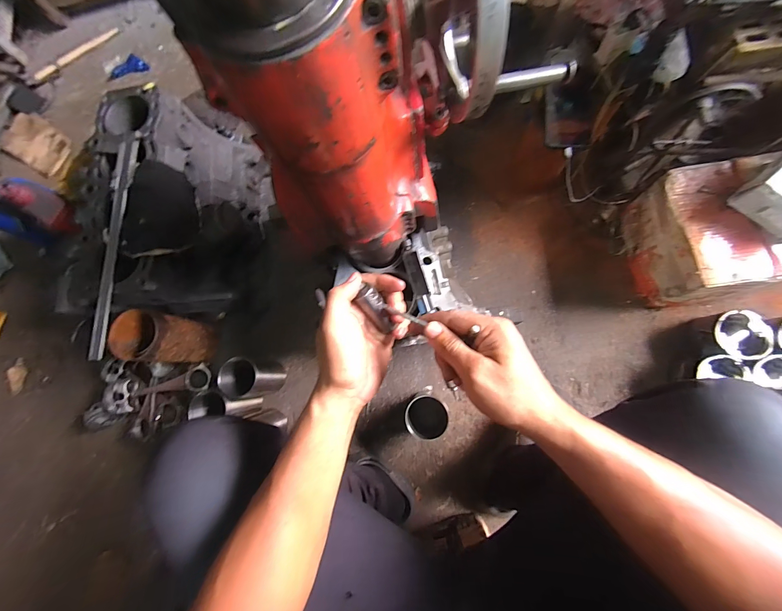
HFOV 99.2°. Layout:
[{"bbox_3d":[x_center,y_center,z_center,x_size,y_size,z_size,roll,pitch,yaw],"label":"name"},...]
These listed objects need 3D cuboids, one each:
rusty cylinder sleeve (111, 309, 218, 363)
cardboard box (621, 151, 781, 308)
[{"bbox_3d":[-0.466,0.071,0.700,0.099,0.164,0.095,4,79,7],"label":"rusty cylinder sleeve"},{"bbox_3d":[0.616,-0.132,0.643,0.224,0.176,0.227,-9,78,4],"label":"cardboard box"}]

